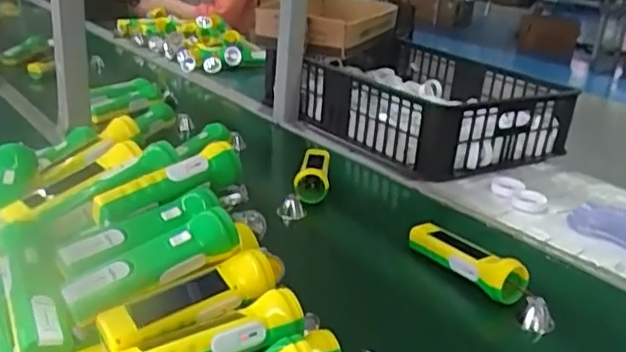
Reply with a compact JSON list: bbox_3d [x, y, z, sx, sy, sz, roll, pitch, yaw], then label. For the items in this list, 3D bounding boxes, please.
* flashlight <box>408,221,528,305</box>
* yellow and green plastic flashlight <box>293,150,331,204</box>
[{"bbox_3d":[0.192,0.099,0.790,0.053,0.044,0.158,-10,25,-29],"label":"flashlight"},{"bbox_3d":[0.001,-0.004,1.020,0.049,0.046,0.157,4,22,2],"label":"yellow and green plastic flashlight"}]

